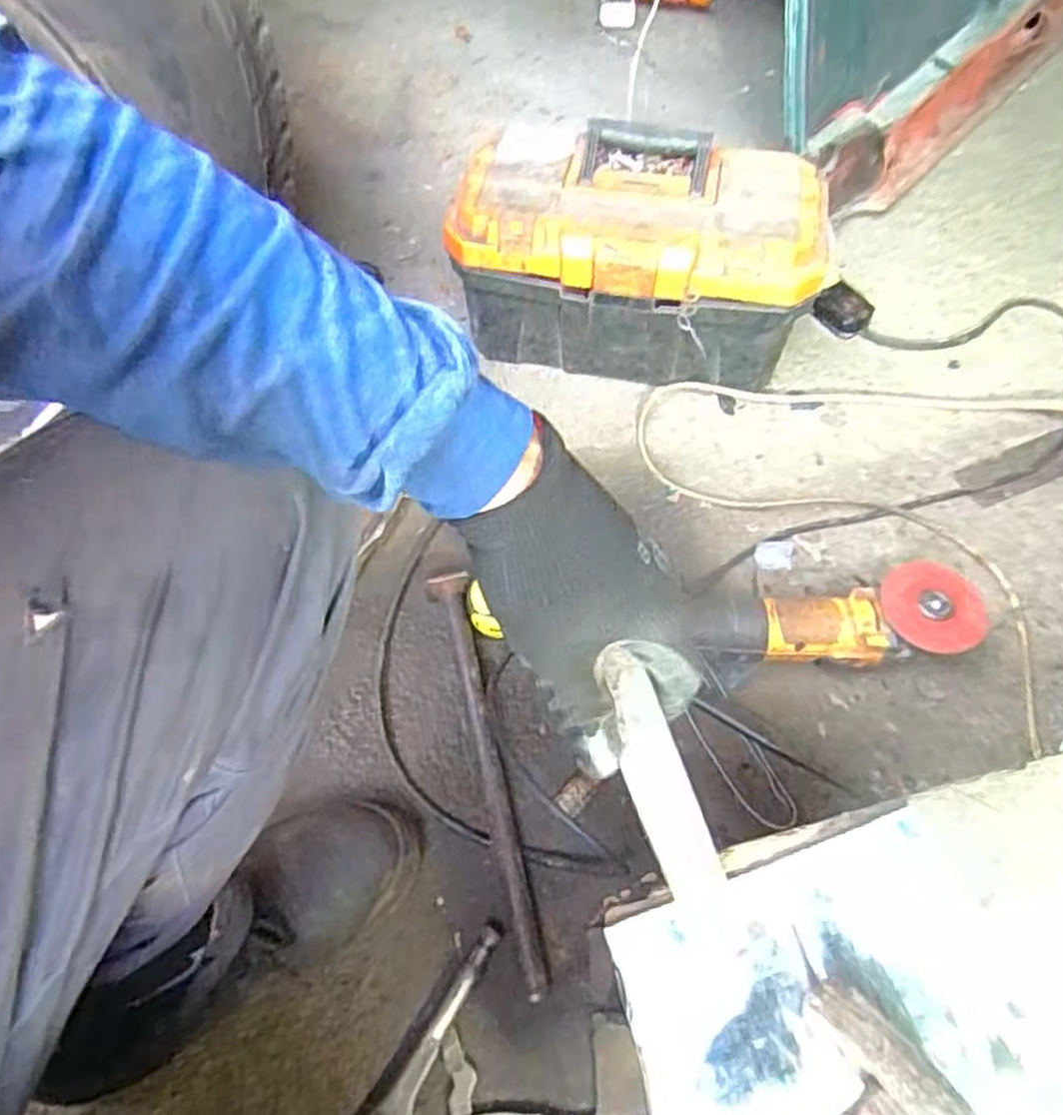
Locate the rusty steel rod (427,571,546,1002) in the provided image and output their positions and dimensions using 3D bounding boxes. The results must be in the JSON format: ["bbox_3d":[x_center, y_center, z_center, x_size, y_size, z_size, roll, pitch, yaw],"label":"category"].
[{"bbox_3d":[-0.045,0.179,0.671,0.039,0.038,0.365,-11,60,-6],"label":"rusty steel rod"}]

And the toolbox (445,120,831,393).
[{"bbox_3d":[0.108,-0.311,0.858,0.373,0.213,0.174,7,60,5],"label":"toolbox"}]

